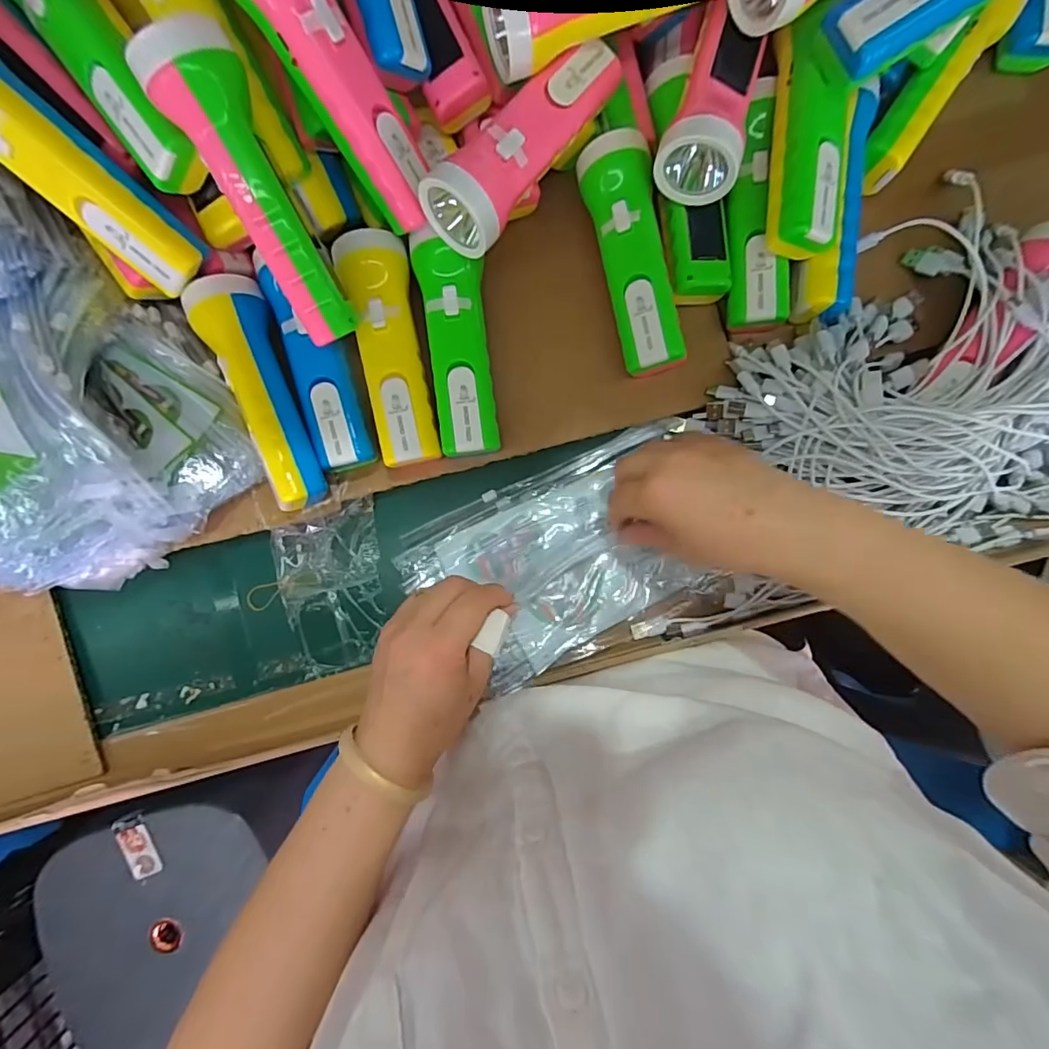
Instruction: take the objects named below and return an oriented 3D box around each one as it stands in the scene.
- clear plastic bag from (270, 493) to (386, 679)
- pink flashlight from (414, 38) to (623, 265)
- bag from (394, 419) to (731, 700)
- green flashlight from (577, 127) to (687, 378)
[{"bbox_3d":[-0.159,0.054,0.414,0.083,0.018,0.135,-5,90,0],"label":"clear plastic bag"},{"bbox_3d":[0.002,-0.253,0.336,0.052,0.063,0.163,38,90,0],"label":"pink flashlight"},{"bbox_3d":[0.030,0.026,0.391,0.231,0.037,0.138,-25,90,0],"label":"bag"},{"bbox_3d":[0.081,-0.196,0.373,0.048,0.039,0.167,-13,90,0],"label":"green flashlight"}]

